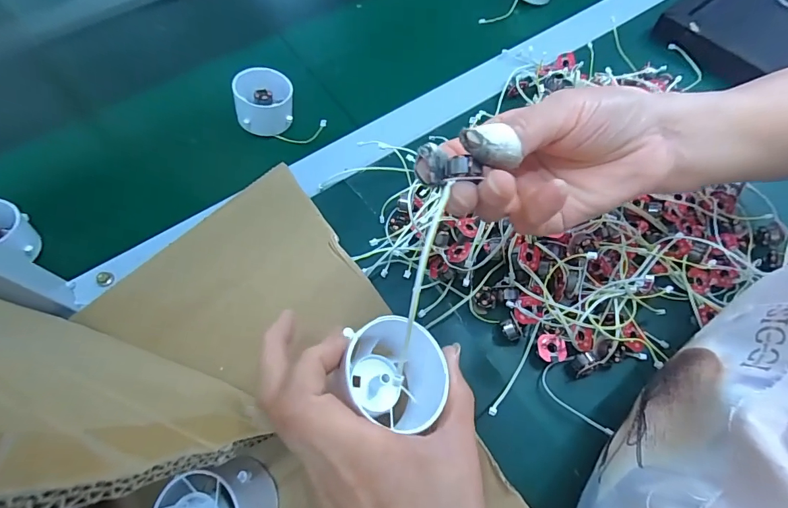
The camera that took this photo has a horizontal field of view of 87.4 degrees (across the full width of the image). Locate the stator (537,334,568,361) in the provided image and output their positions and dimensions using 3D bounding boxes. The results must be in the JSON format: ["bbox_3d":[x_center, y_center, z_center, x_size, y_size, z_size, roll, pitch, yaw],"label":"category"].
[{"bbox_3d":[0.111,0.067,0.292,0.019,0.007,0.019,-3,63,12],"label":"stator"}]

